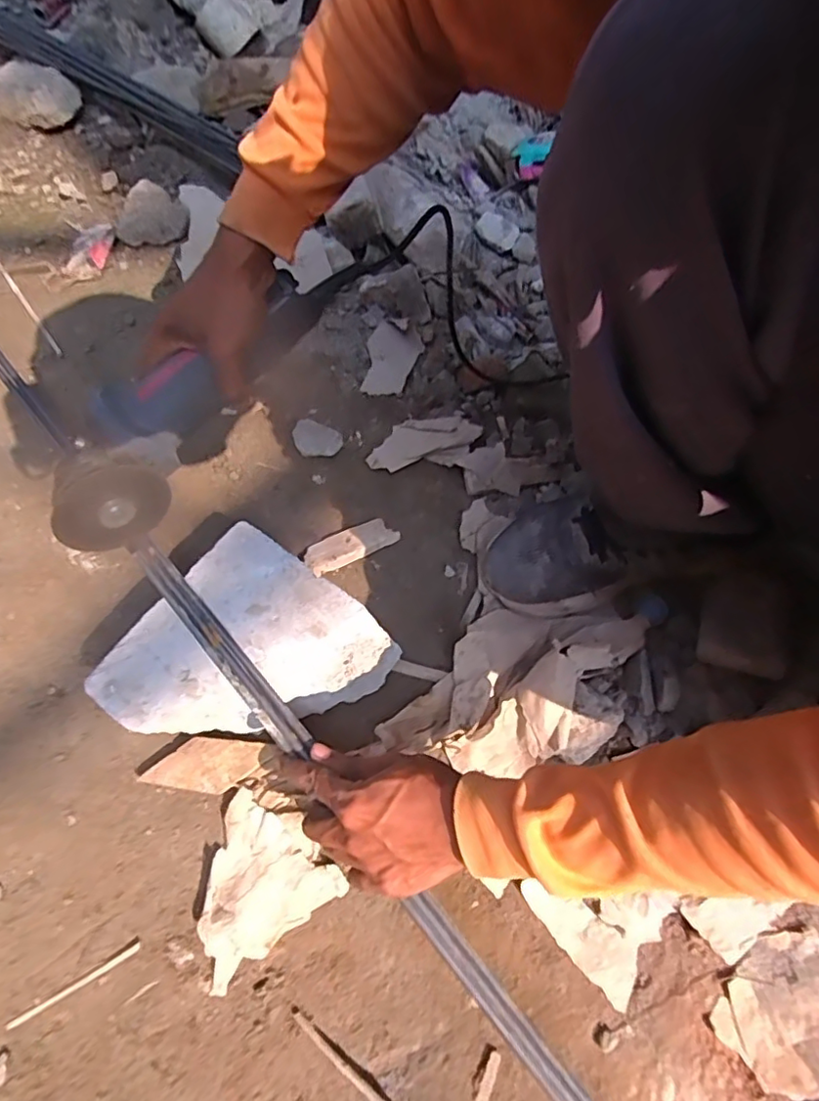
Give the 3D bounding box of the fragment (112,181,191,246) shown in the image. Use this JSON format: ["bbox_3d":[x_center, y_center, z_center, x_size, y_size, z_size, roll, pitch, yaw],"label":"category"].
[{"bbox_3d":[-0.363,-0.472,0.795,0.101,0.065,0.046,-3,64,-1],"label":"fragment"}]

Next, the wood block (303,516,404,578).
[{"bbox_3d":[-0.062,-0.006,0.596,0.098,0.021,0.035,-28,67,-13],"label":"wood block"}]

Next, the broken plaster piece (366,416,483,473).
[{"bbox_3d":[0.013,-0.129,0.651,0.129,0.015,0.058,-16,65,-8],"label":"broken plaster piece"}]

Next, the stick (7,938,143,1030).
[{"bbox_3d":[-0.262,0.340,0.442,0.108,0.004,0.006,-28,67,-13],"label":"stick"}]

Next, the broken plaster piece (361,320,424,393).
[{"bbox_3d":[-0.026,-0.242,0.714,0.066,0.011,0.100,16,65,8],"label":"broken plaster piece"}]

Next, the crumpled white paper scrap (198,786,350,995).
[{"bbox_3d":[-0.129,0.265,0.470,0.112,0.017,0.111,-31,68,-14],"label":"crumpled white paper scrap"}]

